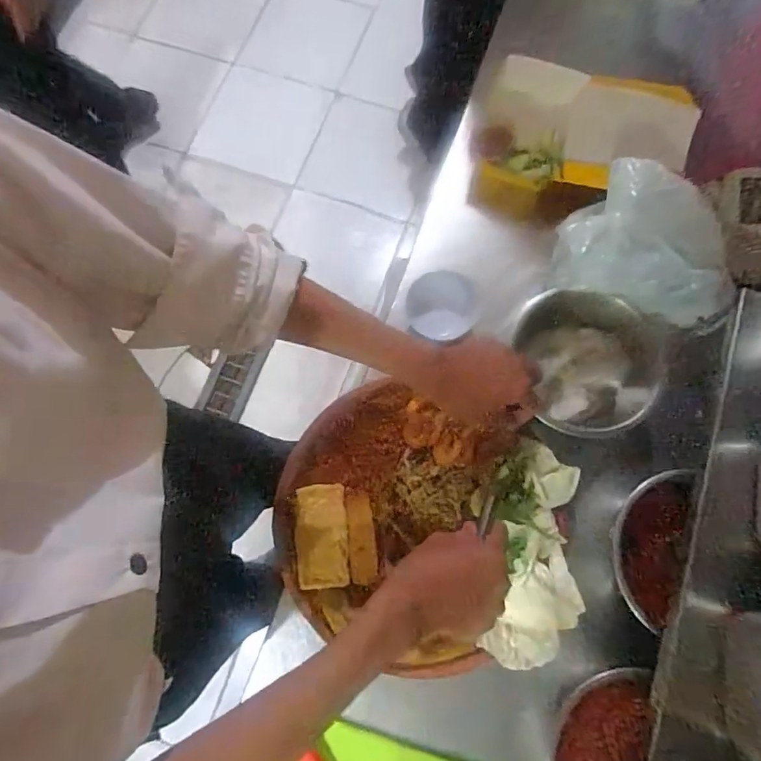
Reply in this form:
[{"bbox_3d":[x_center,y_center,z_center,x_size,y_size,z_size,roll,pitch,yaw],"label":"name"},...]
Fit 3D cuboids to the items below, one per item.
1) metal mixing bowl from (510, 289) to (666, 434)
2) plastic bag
[{"bbox_3d":[0.235,-0.015,0.614,0.147,0.112,0.150,0,75,1],"label":"metal mixing bowl"},{"bbox_3d":[0.326,-0.158,0.614,0.220,0.101,0.158,14,75,5],"label":"plastic bag"}]

